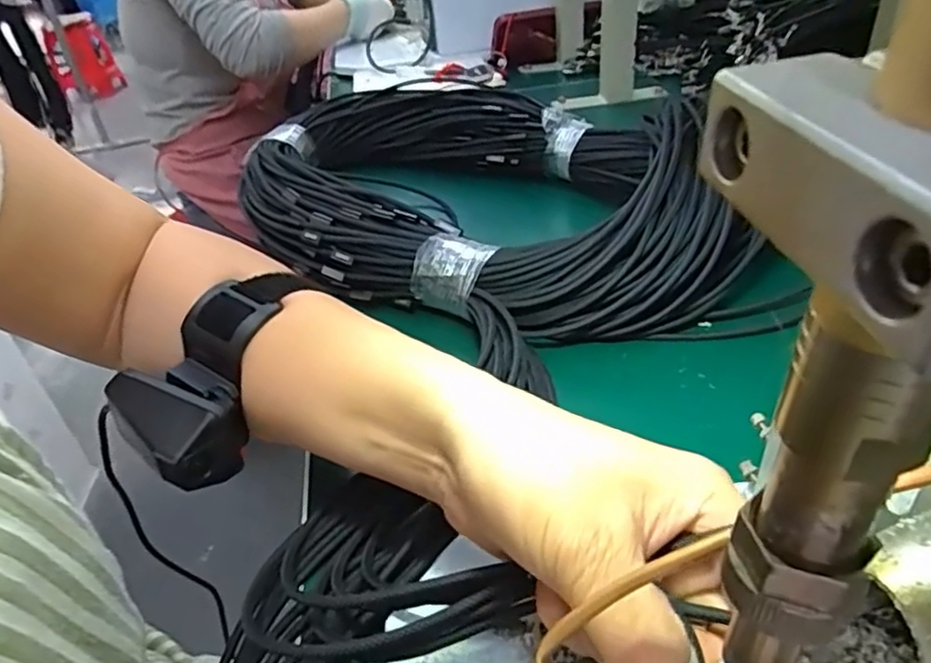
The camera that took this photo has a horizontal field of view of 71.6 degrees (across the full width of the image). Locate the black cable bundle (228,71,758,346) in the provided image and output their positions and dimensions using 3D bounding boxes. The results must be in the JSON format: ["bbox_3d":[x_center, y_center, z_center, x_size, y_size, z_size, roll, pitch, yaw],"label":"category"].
[{"bbox_3d":[-0.005,-0.111,0.492,0.405,0.060,0.251,22,44,35],"label":"black cable bundle"}]

